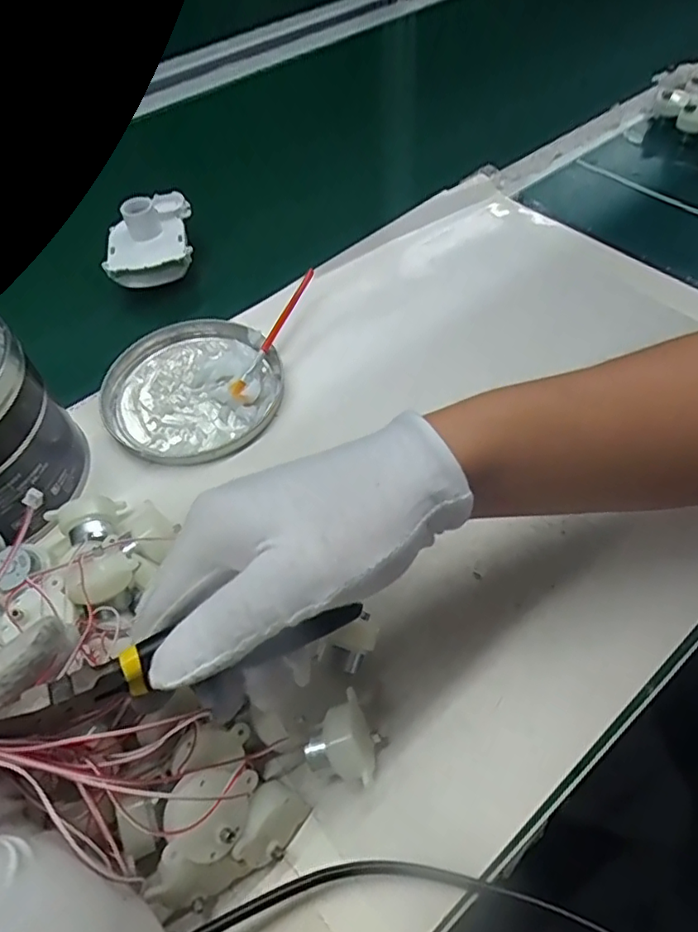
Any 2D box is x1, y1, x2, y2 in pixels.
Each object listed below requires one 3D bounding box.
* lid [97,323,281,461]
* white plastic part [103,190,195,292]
[{"bbox_3d":[-0.115,-0.059,0.418,0.128,0.022,0.121,-2,52,2],"label":"lid"},{"bbox_3d":[-0.171,-0.200,0.489,0.069,0.043,0.096,-10,52,-4],"label":"white plastic part"}]

